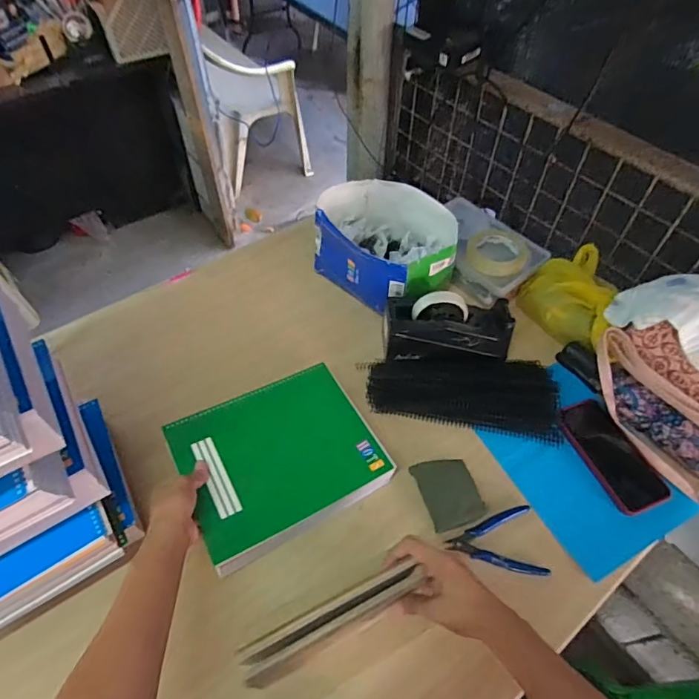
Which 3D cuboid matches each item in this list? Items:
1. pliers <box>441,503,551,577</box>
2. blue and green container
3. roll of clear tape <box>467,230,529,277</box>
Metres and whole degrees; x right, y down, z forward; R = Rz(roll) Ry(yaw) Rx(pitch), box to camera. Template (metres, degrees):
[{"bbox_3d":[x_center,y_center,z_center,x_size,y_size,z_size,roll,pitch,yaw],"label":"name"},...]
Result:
[{"bbox_3d":[0.183,0.250,0.591,0.116,0.014,0.082,-7,53,-6],"label":"pliers"},{"bbox_3d":[0.063,-0.180,0.833,0.256,0.132,0.185,38,61,25],"label":"blue and green container"},{"bbox_3d":[0.277,-0.183,0.866,0.106,0.035,0.106,0,52,0],"label":"roll of clear tape"}]

